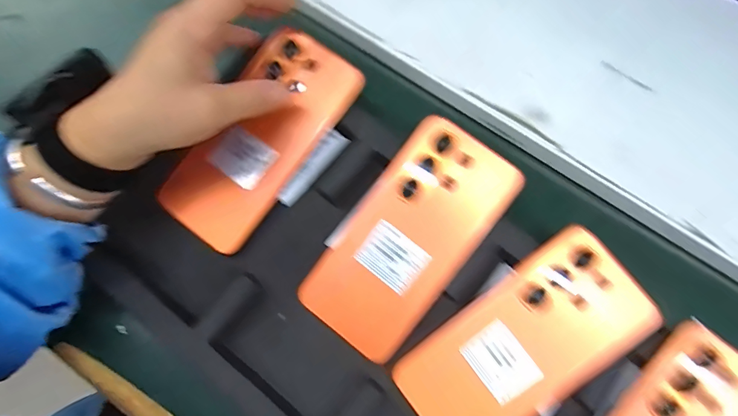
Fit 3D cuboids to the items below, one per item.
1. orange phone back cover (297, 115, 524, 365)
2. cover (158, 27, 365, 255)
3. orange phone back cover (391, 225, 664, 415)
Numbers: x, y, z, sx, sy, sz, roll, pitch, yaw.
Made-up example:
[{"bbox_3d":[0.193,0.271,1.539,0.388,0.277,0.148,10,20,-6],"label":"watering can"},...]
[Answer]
[{"bbox_3d":[0.028,0.022,0.296,0.081,0.010,0.167,38,91,7],"label":"orange phone back cover"},{"bbox_3d":[-0.083,-0.053,0.312,0.078,0.018,0.167,37,88,7],"label":"cover"},{"bbox_3d":[0.103,0.093,0.279,0.166,0.006,0.082,-38,80,2],"label":"orange phone back cover"}]

